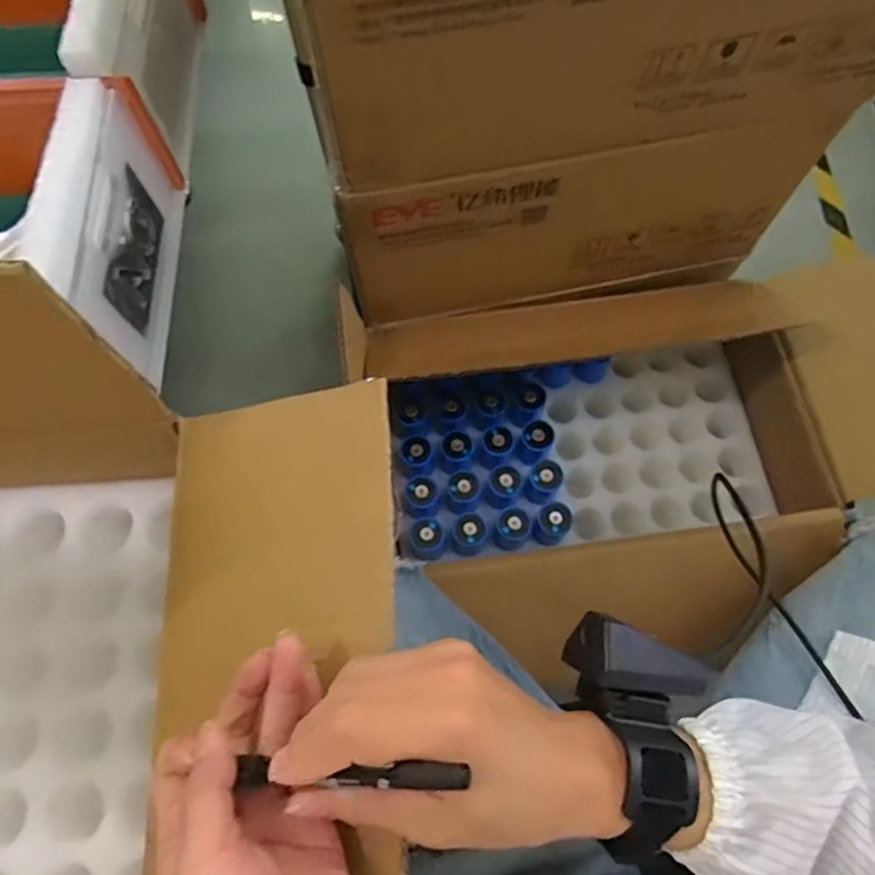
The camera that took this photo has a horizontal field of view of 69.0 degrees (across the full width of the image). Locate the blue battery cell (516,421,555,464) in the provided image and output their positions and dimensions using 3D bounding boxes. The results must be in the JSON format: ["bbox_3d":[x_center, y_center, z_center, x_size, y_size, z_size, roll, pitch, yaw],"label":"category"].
[{"bbox_3d":[0.119,0.006,0.772,0.033,0.076,0.035,0,71,0],"label":"blue battery cell"}]

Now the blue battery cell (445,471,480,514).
[{"bbox_3d":[0.030,0.066,0.745,0.039,0.055,0.042,0,71,0],"label":"blue battery cell"}]

